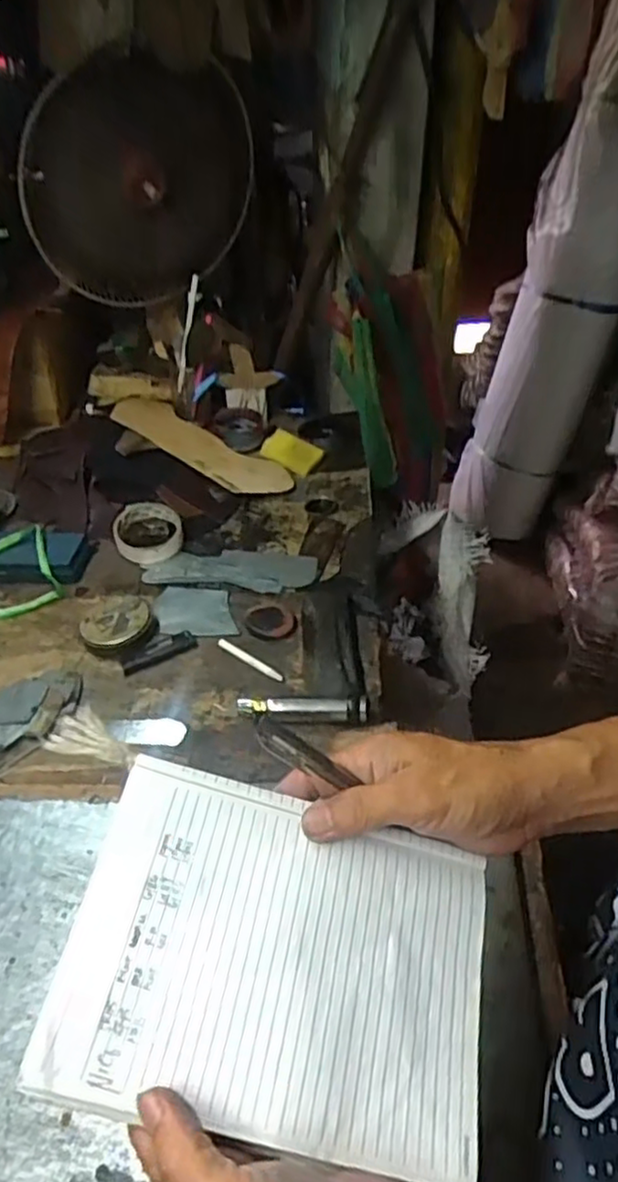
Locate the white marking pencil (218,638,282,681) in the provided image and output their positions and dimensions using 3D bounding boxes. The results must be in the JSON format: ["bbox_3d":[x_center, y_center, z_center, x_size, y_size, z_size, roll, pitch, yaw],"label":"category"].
[{"bbox_3d":[-0.062,0.071,0.716,0.086,0.005,0.011,27,50,32],"label":"white marking pencil"}]

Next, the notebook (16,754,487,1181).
[{"bbox_3d":[-0.011,0.172,0.331,0.195,0.007,0.142,17,54,-4],"label":"notebook"}]

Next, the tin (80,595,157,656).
[{"bbox_3d":[-0.205,0.039,0.753,0.078,0.028,0.071,-3,40,2],"label":"tin"}]

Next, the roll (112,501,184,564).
[{"bbox_3d":[-0.208,-0.079,0.894,0.086,0.031,0.099,-13,43,-12],"label":"roll"}]

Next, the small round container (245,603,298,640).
[{"bbox_3d":[-0.042,0.033,0.755,0.051,0.007,0.062,-31,47,-27],"label":"small round container"}]

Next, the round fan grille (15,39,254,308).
[{"bbox_3d":[-0.277,-0.660,1.144,0.402,0.363,0.095,7,42,14],"label":"round fan grille"}]

